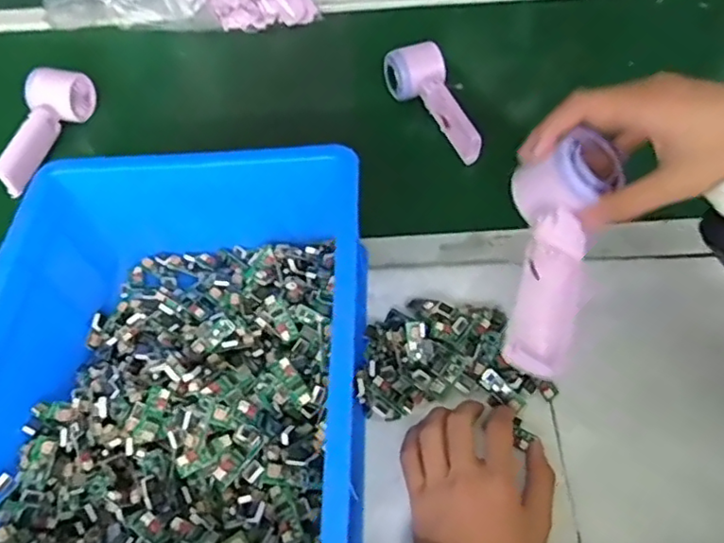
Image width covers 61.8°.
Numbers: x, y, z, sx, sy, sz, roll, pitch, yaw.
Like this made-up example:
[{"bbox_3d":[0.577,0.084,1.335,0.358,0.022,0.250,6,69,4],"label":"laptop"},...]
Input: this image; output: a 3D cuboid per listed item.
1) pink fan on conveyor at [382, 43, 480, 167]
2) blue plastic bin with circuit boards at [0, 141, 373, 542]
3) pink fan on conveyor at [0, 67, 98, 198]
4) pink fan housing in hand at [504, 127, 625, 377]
[{"bbox_3d":[0.080,-0.189,0.677,0.059,0.057,0.162,-17,57,-8],"label":"pink fan on conveyor"},{"bbox_3d":[-0.134,0.074,0.443,0.260,0.115,0.343,0,57,3],"label":"blue plastic bin with circuit boards"},{"bbox_3d":[-0.364,-0.163,0.673,0.052,0.048,0.165,12,58,11],"label":"pink fan on conveyor"},{"bbox_3d":[0.127,-0.015,0.399,0.063,0.041,0.163,13,76,11],"label":"pink fan housing in hand"}]

